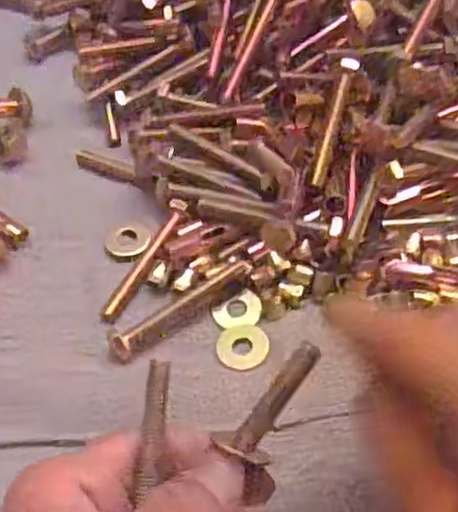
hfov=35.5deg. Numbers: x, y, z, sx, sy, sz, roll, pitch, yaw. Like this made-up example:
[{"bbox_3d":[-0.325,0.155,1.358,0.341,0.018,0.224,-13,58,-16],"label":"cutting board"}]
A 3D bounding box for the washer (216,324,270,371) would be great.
[{"bbox_3d":[0.006,0.037,0.289,0.021,0.004,0.021,-2,57,3],"label":"washer"}]

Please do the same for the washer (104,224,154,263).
[{"bbox_3d":[-0.045,-0.007,0.318,0.021,0.004,0.020,-2,57,3],"label":"washer"}]

